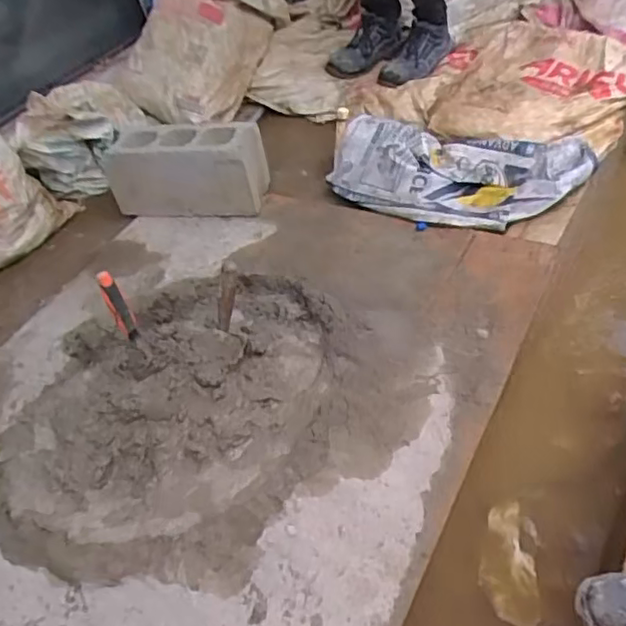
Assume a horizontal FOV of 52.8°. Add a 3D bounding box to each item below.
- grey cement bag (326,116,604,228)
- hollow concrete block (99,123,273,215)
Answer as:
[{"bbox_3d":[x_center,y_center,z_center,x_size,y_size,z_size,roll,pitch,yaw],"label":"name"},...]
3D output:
[{"bbox_3d":[0.339,-0.348,1.489,0.611,0.118,0.283,2,46,16],"label":"grey cement bag"},{"bbox_3d":[-0.324,-0.381,1.627,0.401,0.224,0.156,-5,45,8],"label":"hollow concrete block"}]

